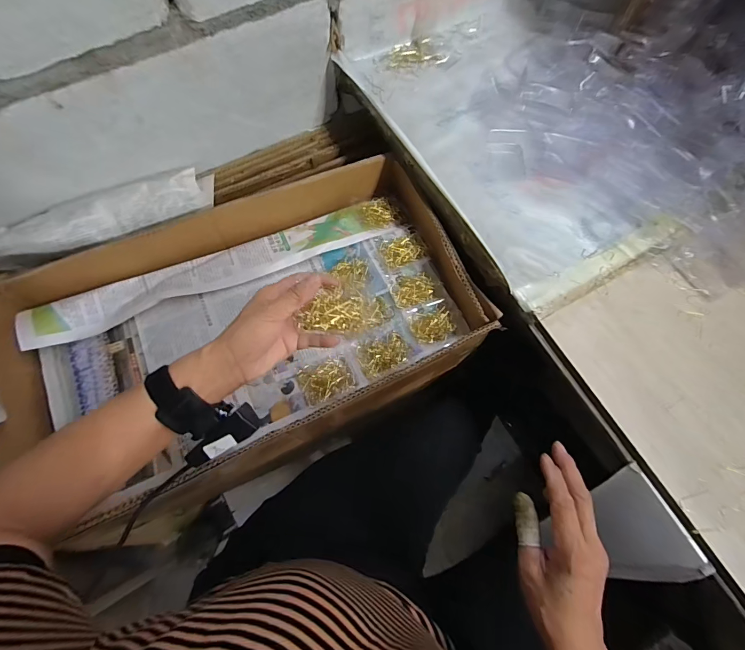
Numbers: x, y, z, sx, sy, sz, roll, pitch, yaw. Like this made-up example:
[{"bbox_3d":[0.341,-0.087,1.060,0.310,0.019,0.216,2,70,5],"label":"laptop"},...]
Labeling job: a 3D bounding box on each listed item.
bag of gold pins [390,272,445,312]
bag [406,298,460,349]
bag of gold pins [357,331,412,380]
[{"bbox_3d":[0.063,-0.052,0.531,0.071,0.013,0.059,-16,72,-5],"label":"bag of gold pins"},{"bbox_3d":[0.085,-0.001,0.508,0.062,0.013,0.063,-17,72,-5],"label":"bag"},{"bbox_3d":[0.015,0.036,0.498,0.071,0.012,0.054,-21,73,-7],"label":"bag of gold pins"}]

